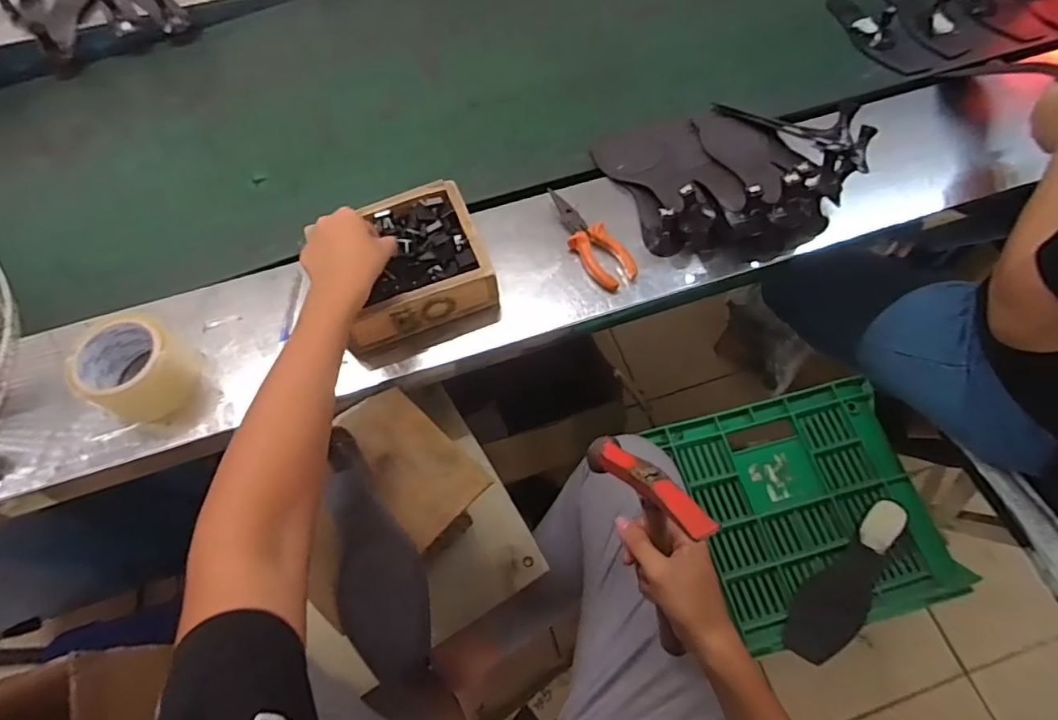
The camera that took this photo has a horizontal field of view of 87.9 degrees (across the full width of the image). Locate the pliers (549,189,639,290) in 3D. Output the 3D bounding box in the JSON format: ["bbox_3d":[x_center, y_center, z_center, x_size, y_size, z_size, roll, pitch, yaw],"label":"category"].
[{"bbox_3d":[0.071,-0.148,0.668,0.050,0.026,0.149,-29,66,-11],"label":"pliers"}]

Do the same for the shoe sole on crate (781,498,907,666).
[{"bbox_3d":[0.407,0.280,0.690,0.215,0.045,0.072,-41,69,-17],"label":"shoe sole on crate"}]

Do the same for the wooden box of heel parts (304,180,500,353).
[{"bbox_3d":[-0.140,-0.110,0.629,0.169,0.060,0.155,-19,64,-7],"label":"wooden box of heel parts"}]

